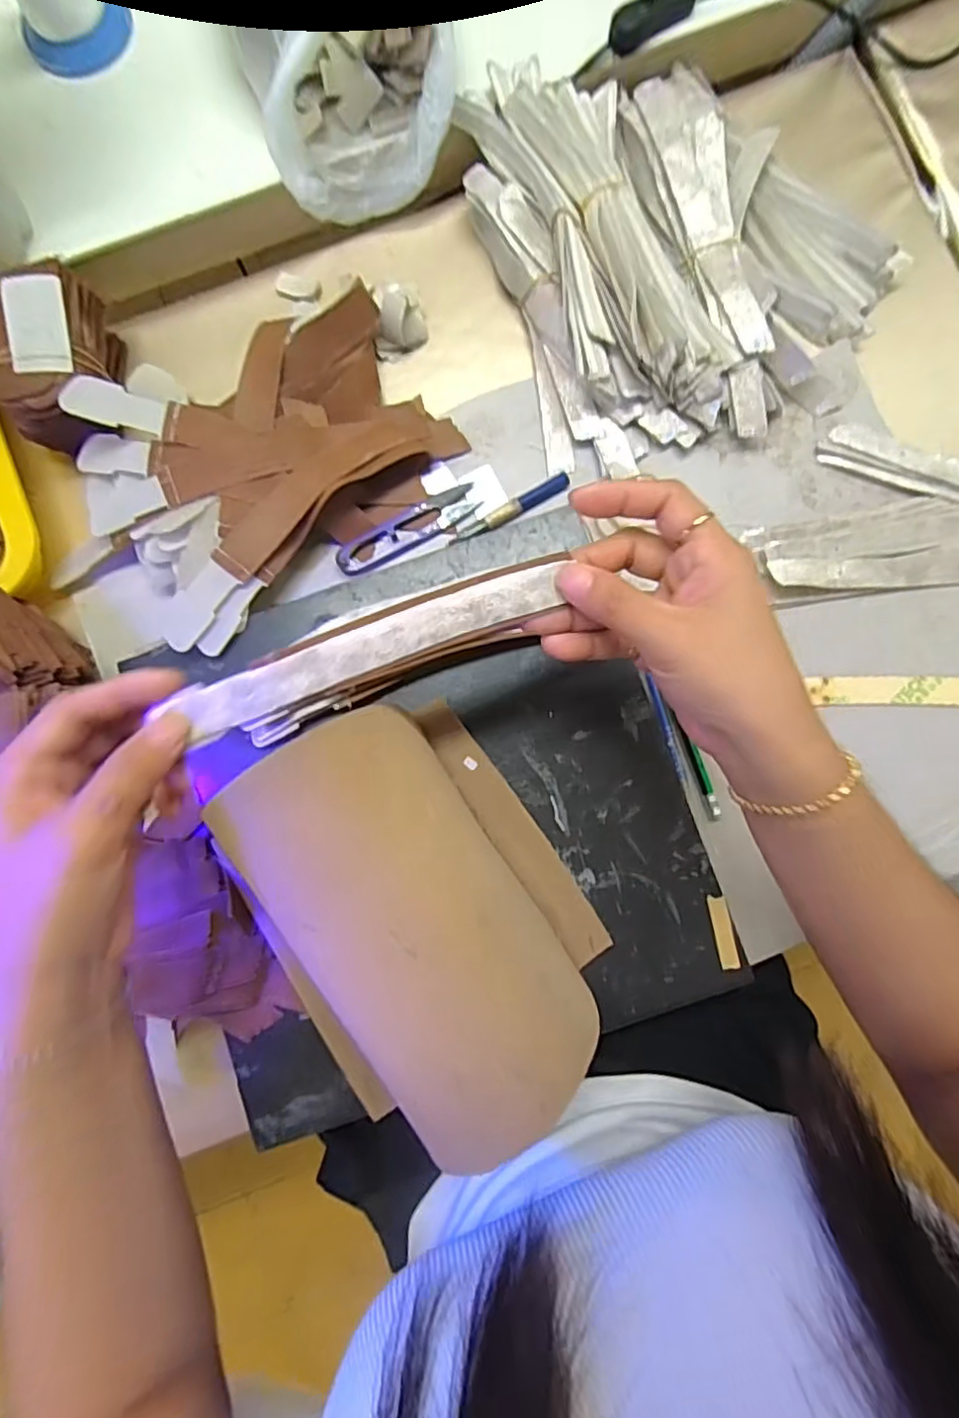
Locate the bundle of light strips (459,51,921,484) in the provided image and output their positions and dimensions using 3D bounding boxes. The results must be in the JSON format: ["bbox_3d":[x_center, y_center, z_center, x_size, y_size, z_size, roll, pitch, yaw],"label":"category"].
[{"bbox_3d":[0.136,-0.299,0.404,0.245,0.042,0.256,-16,85,-3],"label":"bundle of light strips"}]

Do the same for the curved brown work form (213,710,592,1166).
[{"bbox_3d":[-0.025,0.091,0.260,0.089,0.042,0.178,-35,86,-2],"label":"curved brown work form"}]

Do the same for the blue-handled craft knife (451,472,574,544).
[{"bbox_3d":[0.021,-0.128,0.405,0.086,0.012,0.013,-32,86,-4],"label":"blue-handled craft knife"}]

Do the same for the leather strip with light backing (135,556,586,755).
[{"bbox_3d":[-0.045,-0.029,0.272,0.169,0.009,0.026,-22,86,-6],"label":"leather strip with light backing"}]

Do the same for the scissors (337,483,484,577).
[{"bbox_3d":[-0.047,-0.117,0.411,0.099,0.004,0.022,-28,86,-2],"label":"scissors"}]

